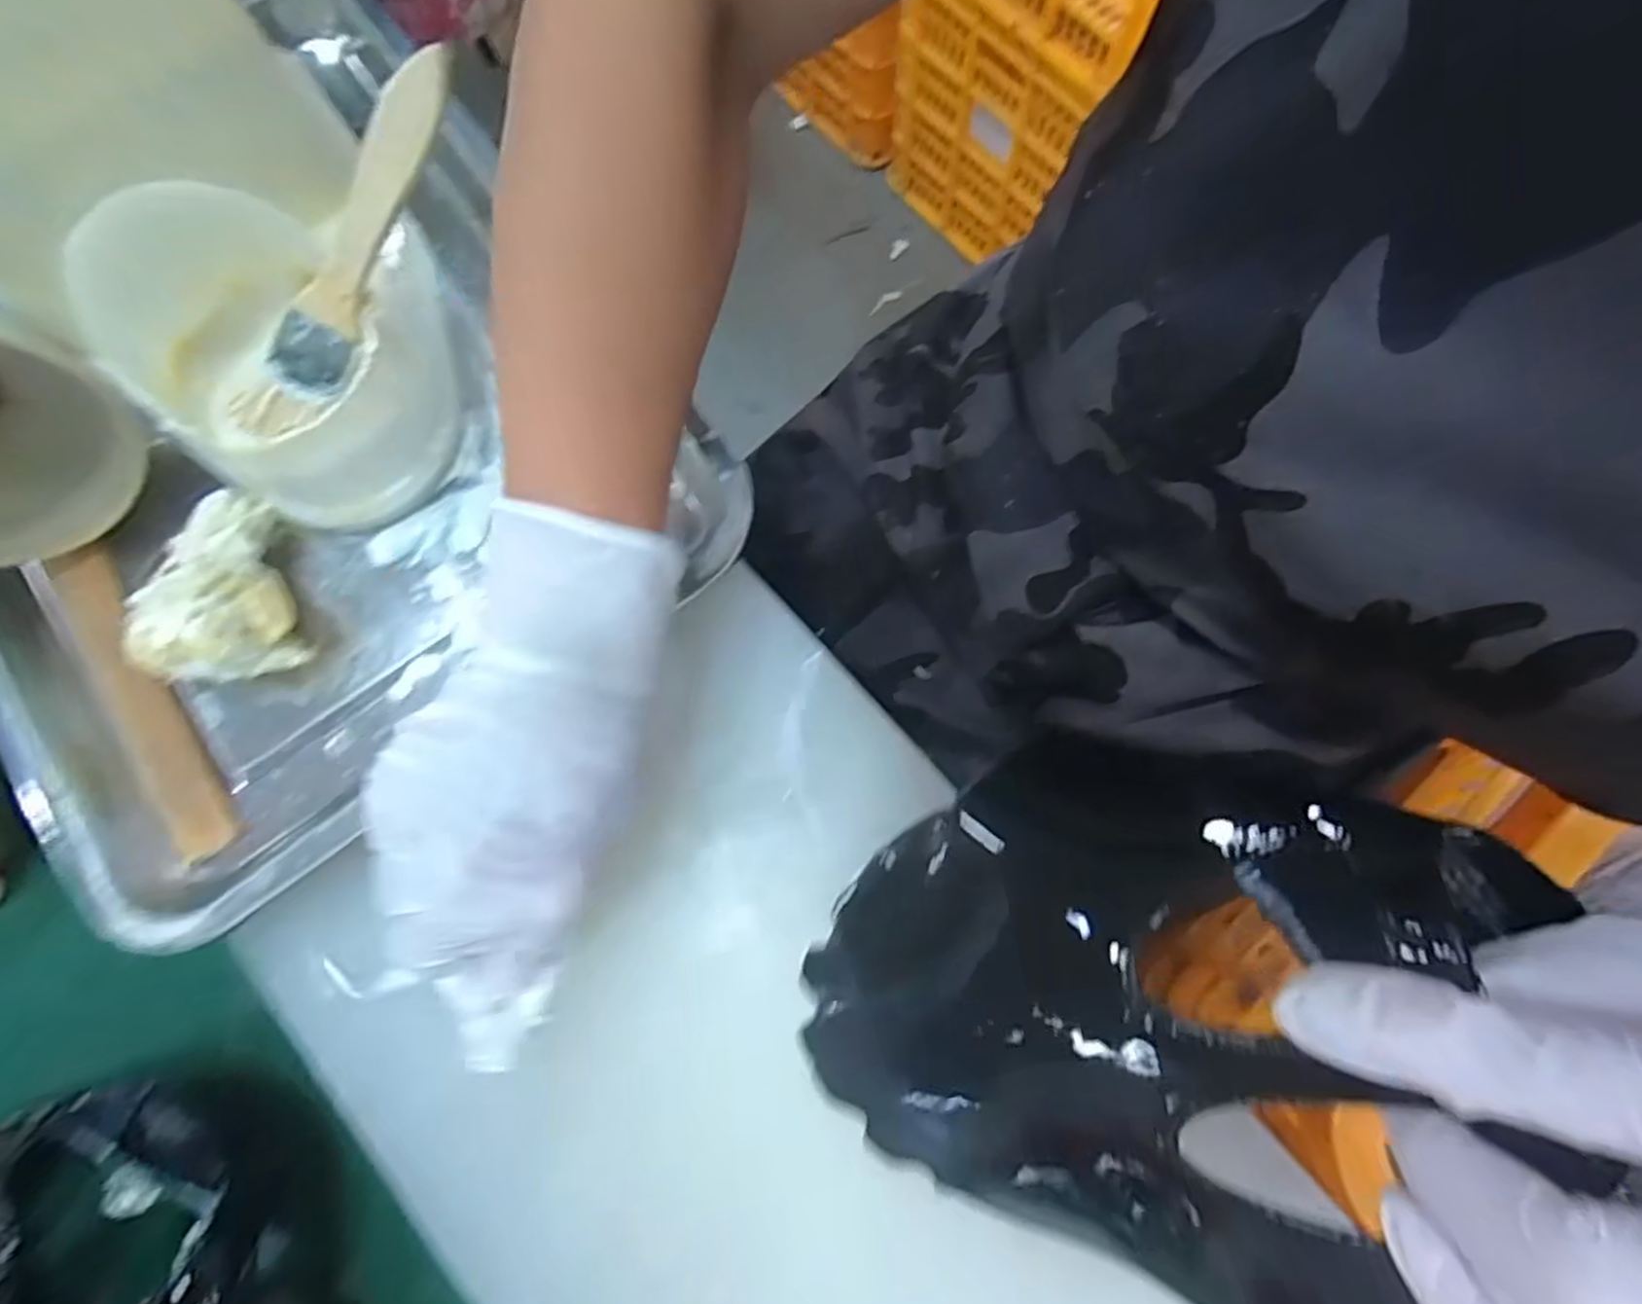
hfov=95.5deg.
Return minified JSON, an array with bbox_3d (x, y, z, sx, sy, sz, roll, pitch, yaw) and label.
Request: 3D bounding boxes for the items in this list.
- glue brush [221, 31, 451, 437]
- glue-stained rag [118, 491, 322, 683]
[{"bbox_3d":[-0.170,-0.138,0.266,0.026,0.015,0.150,35,102,9],"label":"glue brush"},{"bbox_3d":[-0.240,-0.024,0.296,0.050,0.037,0.074,-20,77,-3],"label":"glue-stained rag"}]

